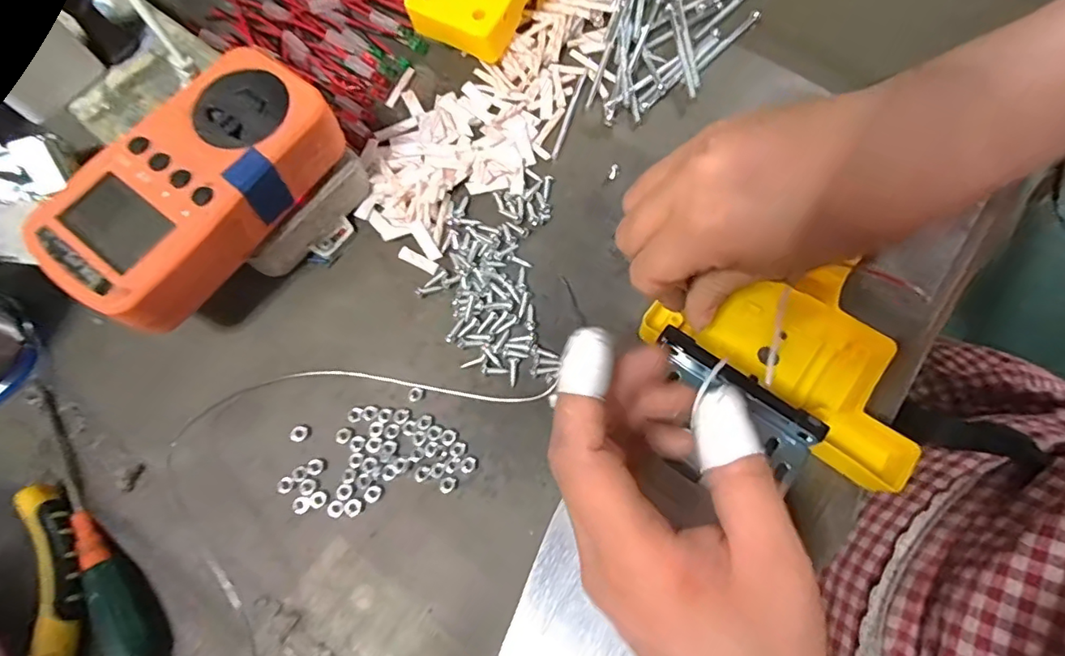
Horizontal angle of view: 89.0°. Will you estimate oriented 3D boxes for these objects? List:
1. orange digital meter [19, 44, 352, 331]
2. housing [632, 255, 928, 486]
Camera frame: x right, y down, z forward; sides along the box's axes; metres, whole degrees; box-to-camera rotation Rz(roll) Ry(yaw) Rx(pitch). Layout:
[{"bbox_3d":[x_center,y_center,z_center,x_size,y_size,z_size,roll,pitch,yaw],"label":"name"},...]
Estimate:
[{"bbox_3d":[-0.149,-0.064,0.238,0.068,0.027,0.124,31,74,10],"label":"orange digital meter"},{"bbox_3d":[0.124,0.009,0.259,0.124,0.022,0.080,36,75,11],"label":"housing"}]

